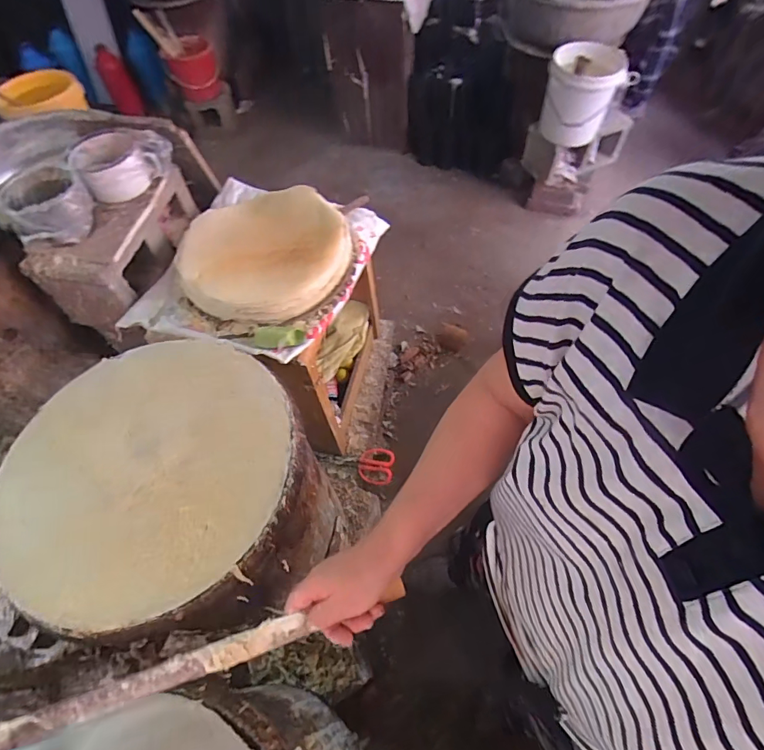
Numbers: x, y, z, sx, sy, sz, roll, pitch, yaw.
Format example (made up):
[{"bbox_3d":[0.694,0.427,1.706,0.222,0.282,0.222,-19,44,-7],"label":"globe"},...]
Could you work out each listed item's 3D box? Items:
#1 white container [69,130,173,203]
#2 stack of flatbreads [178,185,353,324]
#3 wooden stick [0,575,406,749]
[{"bbox_3d":[-0.569,-0.471,0.993,0.199,0.087,0.130,-34,62,-16],"label":"white container"},{"bbox_3d":[-0.267,-0.293,1.011,0.367,0.067,0.374,-17,58,-6],"label":"stack of flatbreads"},{"bbox_3d":[-0.173,0.277,0.430,0.405,0.018,0.023,-19,58,-4],"label":"wooden stick"}]

